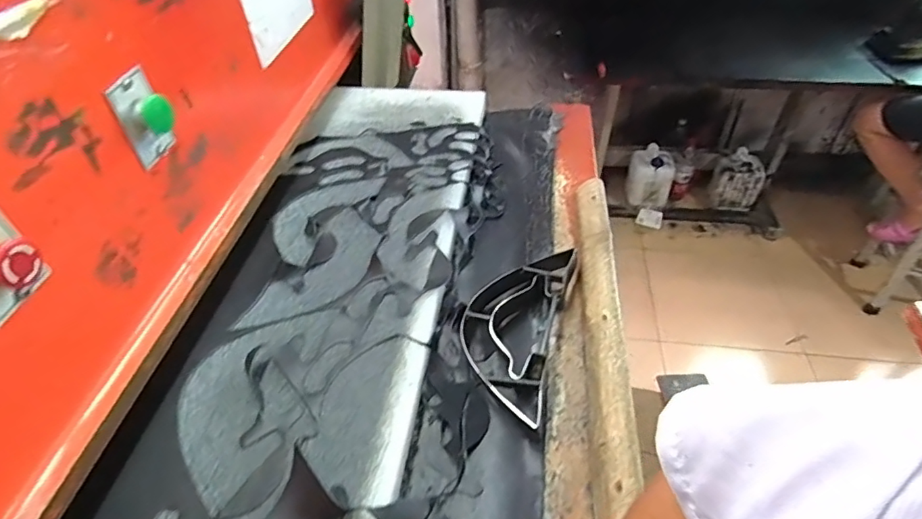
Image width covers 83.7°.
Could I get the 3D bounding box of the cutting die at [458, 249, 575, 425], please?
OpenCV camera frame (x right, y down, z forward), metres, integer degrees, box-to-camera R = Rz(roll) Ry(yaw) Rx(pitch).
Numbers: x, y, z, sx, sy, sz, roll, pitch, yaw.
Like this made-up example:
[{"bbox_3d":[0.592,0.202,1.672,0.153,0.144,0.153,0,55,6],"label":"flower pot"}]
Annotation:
[{"bbox_3d":[0.063,0.081,0.648,0.118,0.041,0.268,10,48,16],"label":"cutting die"}]

